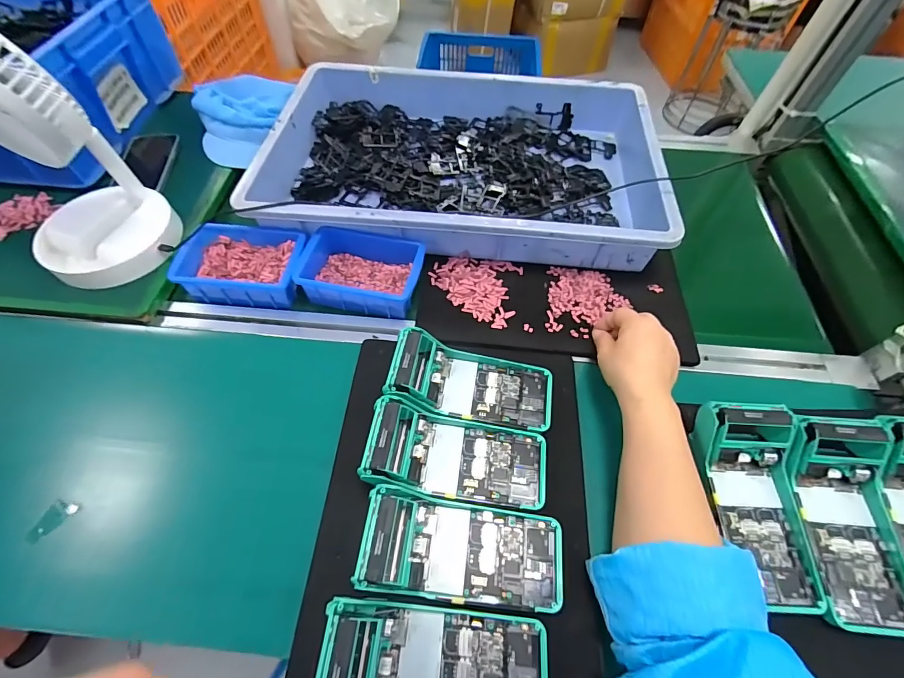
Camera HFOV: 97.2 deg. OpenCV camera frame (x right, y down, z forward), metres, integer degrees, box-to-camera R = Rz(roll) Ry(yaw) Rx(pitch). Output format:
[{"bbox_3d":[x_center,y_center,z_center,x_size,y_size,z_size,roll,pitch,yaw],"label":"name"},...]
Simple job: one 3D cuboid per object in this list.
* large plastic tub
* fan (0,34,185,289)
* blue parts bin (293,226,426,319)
[{"bbox_3d":[0.017,-0.266,0.594,0.531,0.087,0.354,6,58,1],"label":"large plastic tub"},{"bbox_3d":[-0.452,-0.206,0.426,0.155,0.279,0.156,36,65,19],"label":"fan"},{"bbox_3d":[-0.110,-0.093,0.508,0.146,0.040,0.109,8,59,4],"label":"blue parts bin"}]

